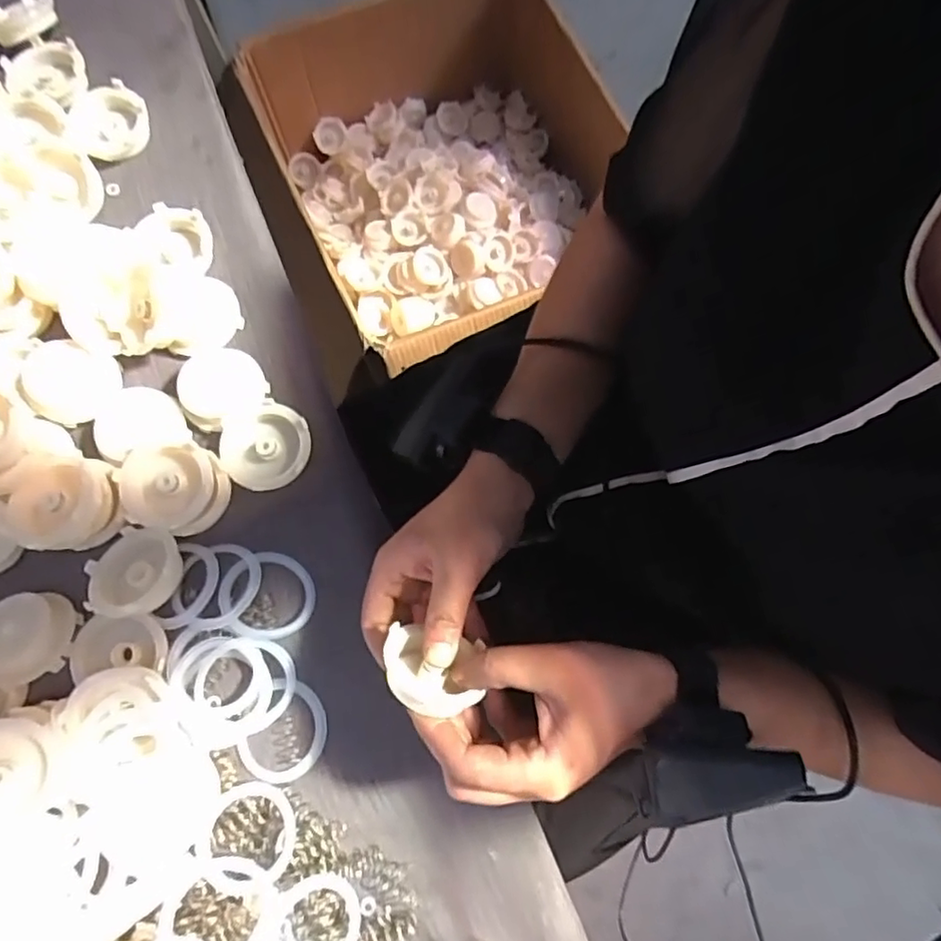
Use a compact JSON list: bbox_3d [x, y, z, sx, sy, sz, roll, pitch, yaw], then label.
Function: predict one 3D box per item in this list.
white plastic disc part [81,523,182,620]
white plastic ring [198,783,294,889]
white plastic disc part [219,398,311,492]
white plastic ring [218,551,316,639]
[{"bbox_3d":[-0.195,0.058,0.344,0.050,0.019,0.052,0,78,0],"label":"white plastic disc part"},{"bbox_3d":[-0.122,0.197,0.324,0.049,0.009,0.047,0,78,0],"label":"white plastic ring"},{"bbox_3d":[-0.129,-0.015,0.373,0.056,0.014,0.054,0,78,0],"label":"white plastic disc part"},{"bbox_3d":[-0.122,0.075,0.360,0.052,0.004,0.052,5,63,-11],"label":"white plastic ring"}]

